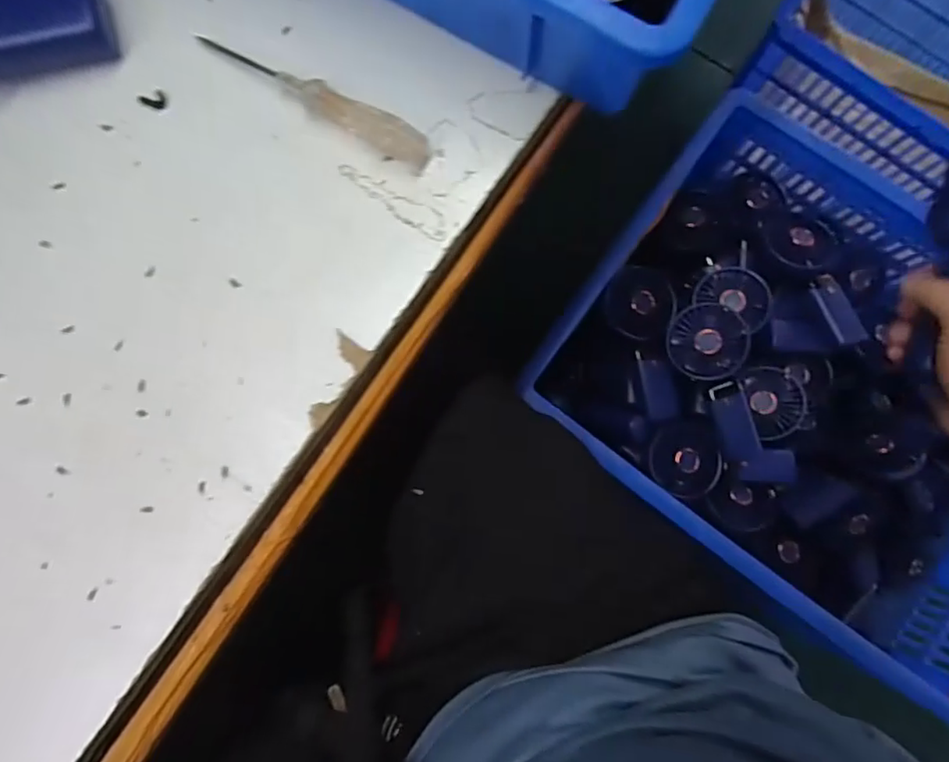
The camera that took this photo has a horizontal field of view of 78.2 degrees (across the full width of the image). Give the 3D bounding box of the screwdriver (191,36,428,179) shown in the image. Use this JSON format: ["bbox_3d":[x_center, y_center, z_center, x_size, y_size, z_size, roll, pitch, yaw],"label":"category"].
[{"bbox_3d":[-0.087,-0.156,0.317,0.142,0.019,0.017,32,85,4],"label":"screwdriver"}]

